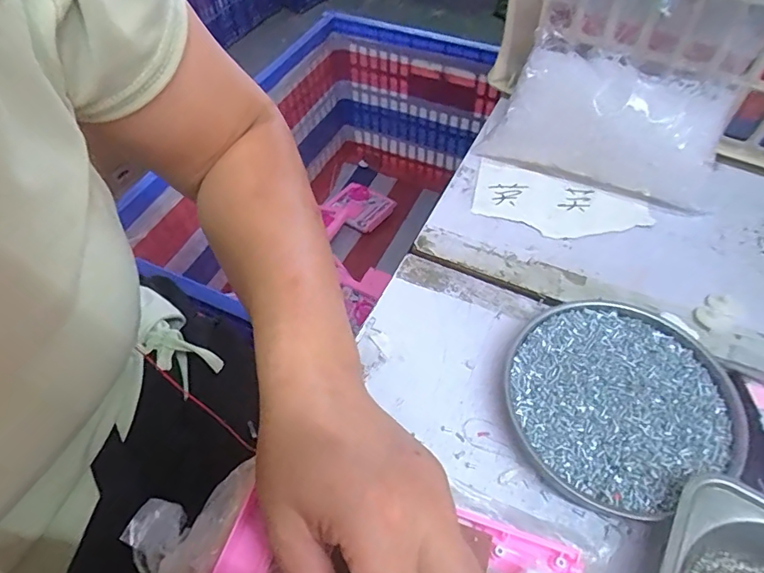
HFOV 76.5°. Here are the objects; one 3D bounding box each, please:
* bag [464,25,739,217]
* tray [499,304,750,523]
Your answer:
[{"bbox_3d":[0.194,-0.146,0.420,0.178,0.081,0.085,20,56,16],"label":"bag"},{"bbox_3d":[0.147,0.069,0.304,0.132,0.016,0.124,-1,53,1],"label":"tray"}]

